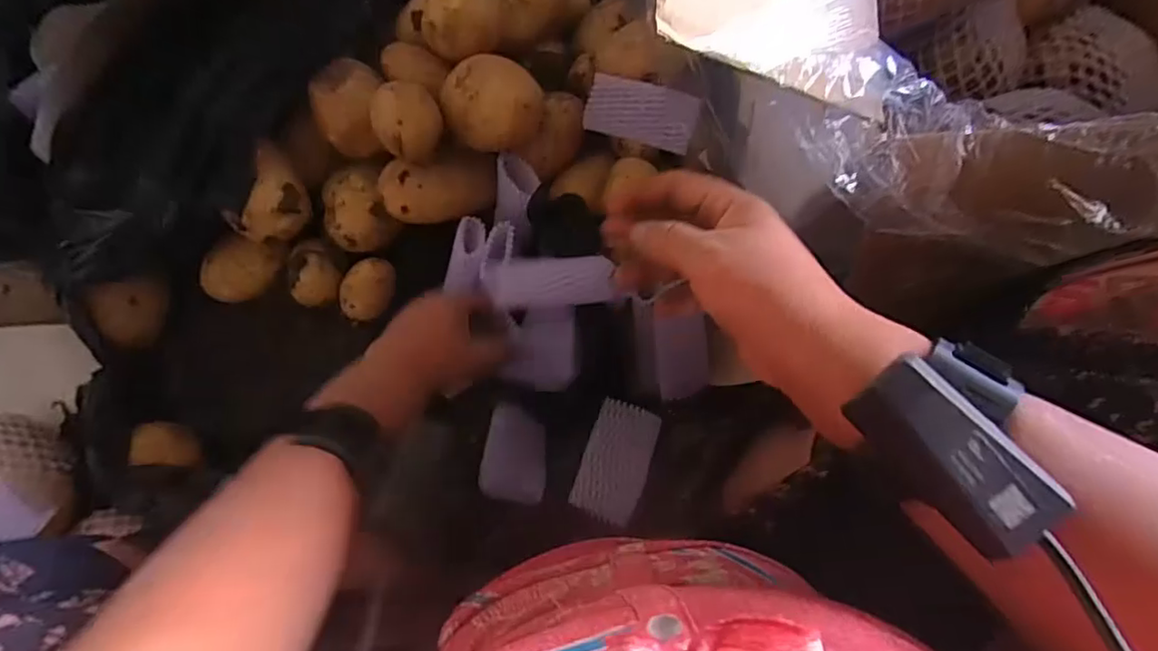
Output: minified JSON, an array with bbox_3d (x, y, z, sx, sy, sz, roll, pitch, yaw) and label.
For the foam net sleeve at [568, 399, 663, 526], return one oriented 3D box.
[{"bbox_3d":[0.034,0.124,0.547,0.058,0.025,0.102,20,82,2],"label":"foam net sleeve"}]

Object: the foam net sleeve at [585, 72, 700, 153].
[{"bbox_3d":[0.058,-0.199,0.557,0.100,0.009,0.053,15,120,0],"label":"foam net sleeve"}]

